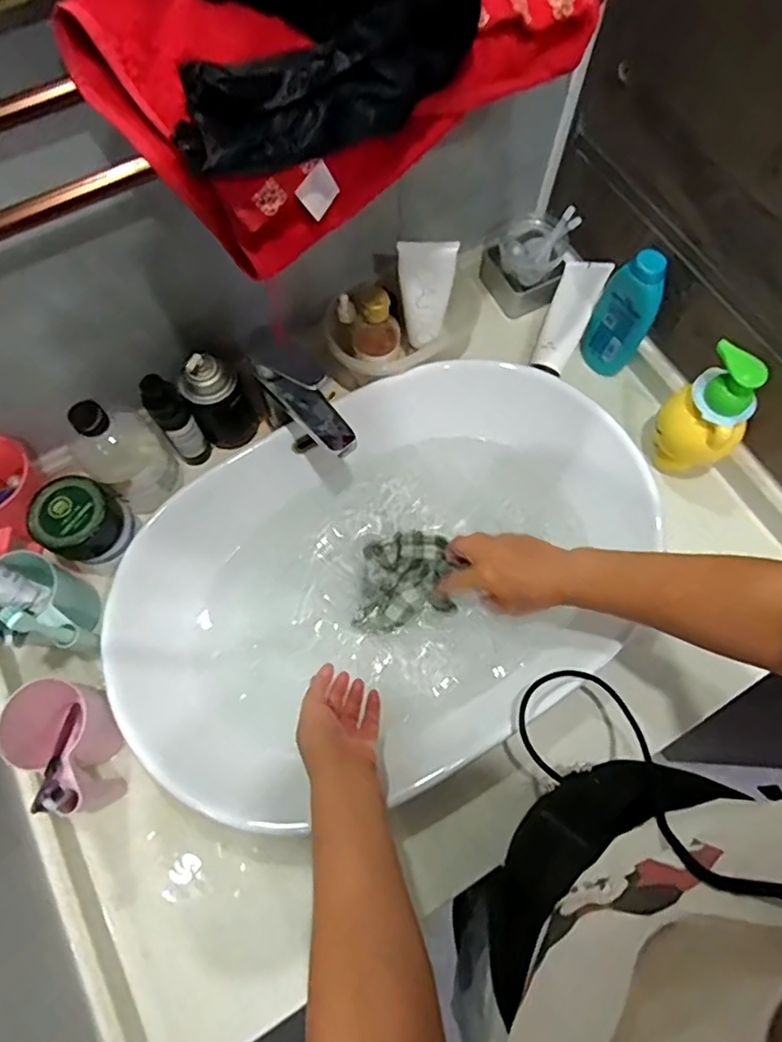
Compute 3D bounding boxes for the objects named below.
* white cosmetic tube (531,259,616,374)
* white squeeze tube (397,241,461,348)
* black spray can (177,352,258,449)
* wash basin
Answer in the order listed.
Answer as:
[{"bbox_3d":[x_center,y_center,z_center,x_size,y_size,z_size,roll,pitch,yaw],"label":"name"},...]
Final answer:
[{"bbox_3d":[0.216,-0.247,0.711,0.052,0.042,0.159,22,71,8],"label":"white cosmetic tube"},{"bbox_3d":[0.037,-0.246,0.642,0.058,0.122,0.033,0,70,0],"label":"white squeeze tube"},{"bbox_3d":[-0.190,-0.137,0.650,0.064,0.132,0.064,0,70,0],"label":"black spray can"},{"bbox_3d":[-0.008,0.053,0.647,0.569,0.107,0.402,-35,73,-12],"label":"wash basin"}]

